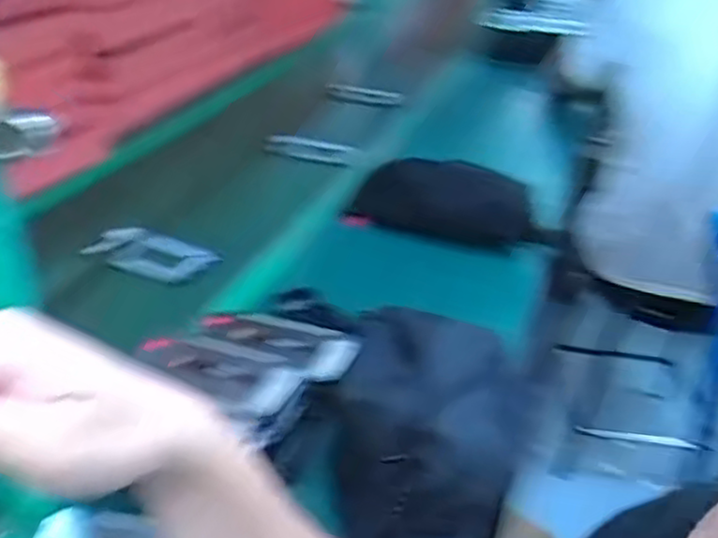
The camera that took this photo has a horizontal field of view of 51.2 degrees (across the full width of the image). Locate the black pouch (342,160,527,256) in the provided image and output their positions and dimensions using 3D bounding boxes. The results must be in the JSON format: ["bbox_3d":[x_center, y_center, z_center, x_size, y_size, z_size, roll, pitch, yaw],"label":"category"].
[{"bbox_3d":[0.112,-0.092,1.046,0.256,0.100,0.062,1,31,-7],"label":"black pouch"}]

